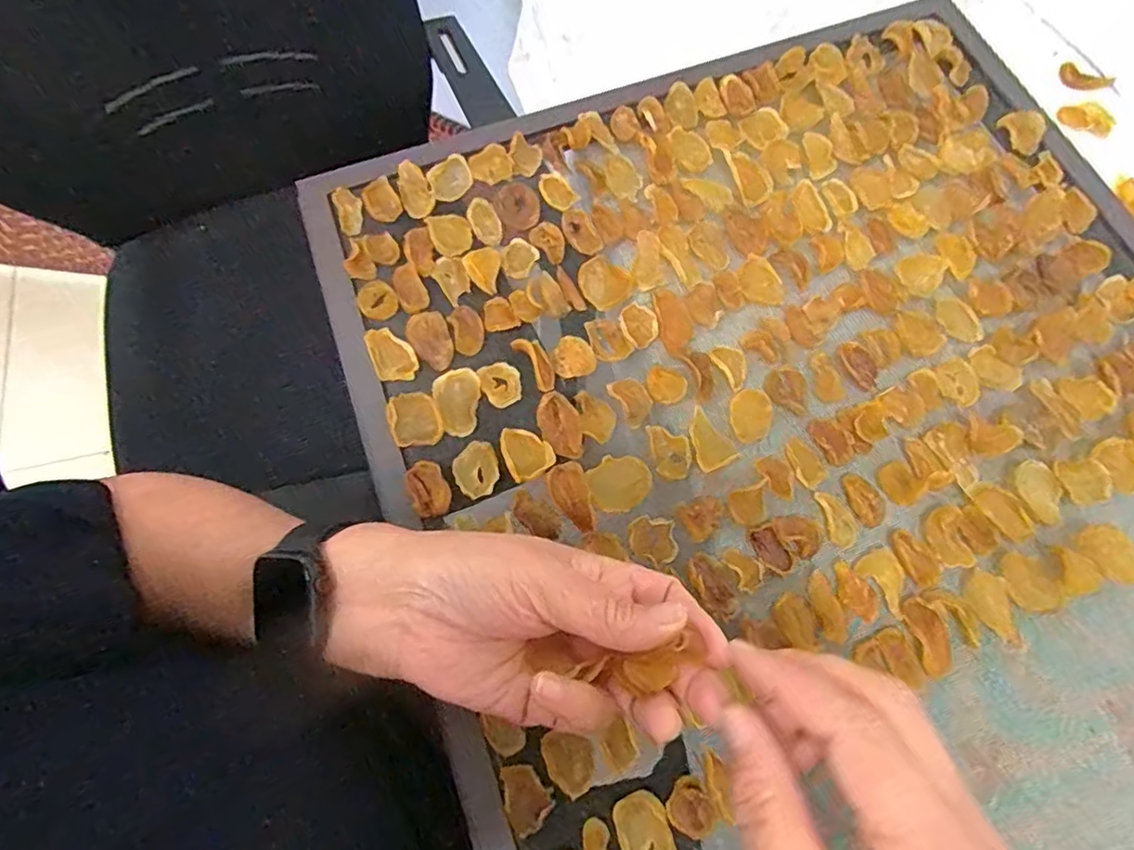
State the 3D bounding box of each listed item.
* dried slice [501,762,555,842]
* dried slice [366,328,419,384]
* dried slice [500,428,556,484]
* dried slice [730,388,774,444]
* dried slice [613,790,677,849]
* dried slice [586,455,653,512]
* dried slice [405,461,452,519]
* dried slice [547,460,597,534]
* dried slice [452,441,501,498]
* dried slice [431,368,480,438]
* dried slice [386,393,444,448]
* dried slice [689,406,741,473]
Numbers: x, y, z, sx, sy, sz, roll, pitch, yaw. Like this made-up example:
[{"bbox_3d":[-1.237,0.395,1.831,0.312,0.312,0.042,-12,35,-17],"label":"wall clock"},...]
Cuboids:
[{"bbox_3d":[-0.018,0.169,0.277,0.021,0.004,0.028,-25,72,-11],"label":"dried slice"},{"bbox_3d":[-0.102,-0.041,0.355,0.024,0.006,0.037,-20,71,-9],"label":"dried slice"},{"bbox_3d":[-0.023,0.014,0.336,0.026,0.005,0.029,-28,72,-12],"label":"dried slice"},{"bbox_3d":[0.107,-0.006,0.354,0.024,0.004,0.032,7,69,1],"label":"dried slice"},{"bbox_3d":[0.036,0.186,0.273,0.024,0.004,0.036,-21,71,-9],"label":"dried slice"},{"bbox_3d":[0.029,0.032,0.334,0.035,0.004,0.030,-1,69,-2],"label":"dried slice"},{"bbox_3d":[-0.074,0.033,0.323,0.020,0.007,0.030,-23,71,-10],"label":"dried slice"},{"bbox_3d":[0.003,0.039,0.329,0.021,0.005,0.040,-17,71,-8],"label":"dried slice"},{"bbox_3d":[-0.049,0.024,0.332,0.024,0.004,0.030,-17,71,-8],"label":"dried slice"},{"bbox_3d":[-0.063,-0.014,0.344,0.025,0.004,0.040,6,69,1],"label":"dried slice"},{"bbox_3d":[-0.084,-0.003,0.338,0.028,0.005,0.030,-12,70,-6],"label":"dried slice"},{"bbox_3d":[0.079,0.010,0.346,0.023,0.004,0.035,-38,75,-14],"label":"dried slice"}]

